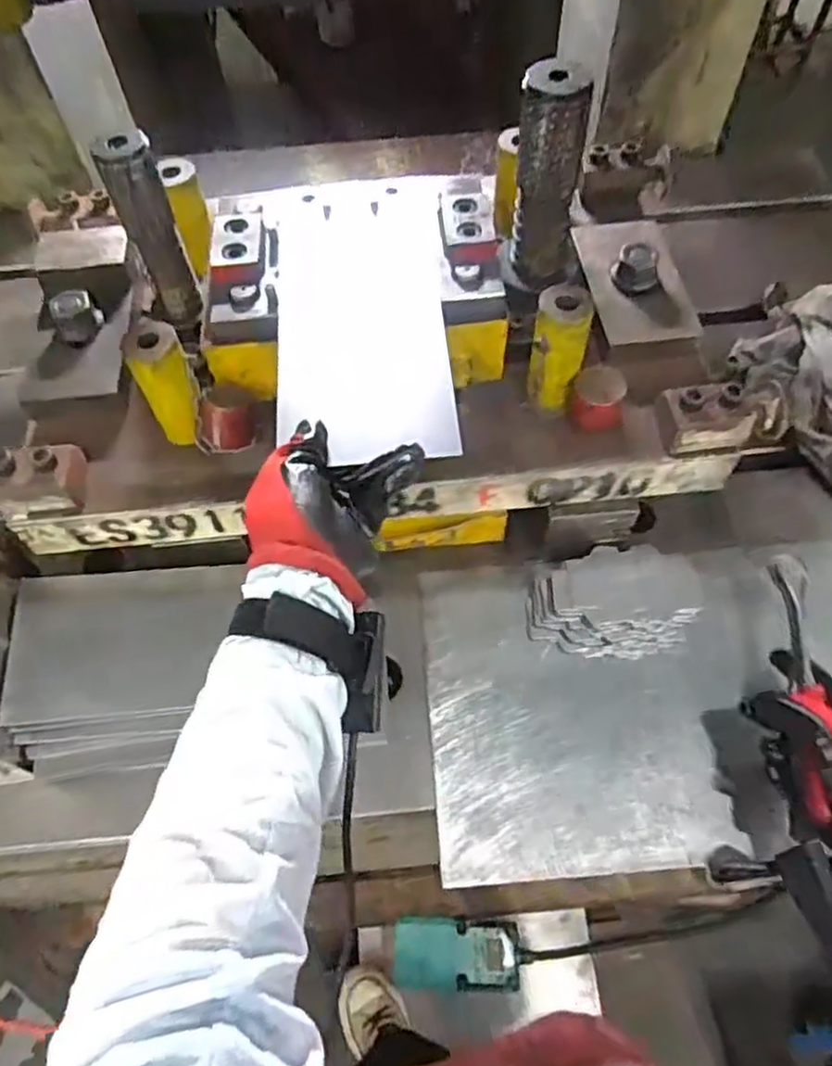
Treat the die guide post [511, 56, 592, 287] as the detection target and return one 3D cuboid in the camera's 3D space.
[{"bbox_3d":[0.099,-0.257,0.533,0.051,0.154,0.039,9,59,8],"label":"die guide post"}]

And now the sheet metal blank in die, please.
[{"bbox_3d":[-0.040,-0.159,0.529,0.122,0.008,0.251,-4,60,2],"label":"sheet metal blank in die"}]

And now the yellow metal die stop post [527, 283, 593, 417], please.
[{"bbox_3d":[0.108,-0.139,0.550,0.038,0.093,0.043,9,59,8],"label":"yellow metal die stop post"}]

